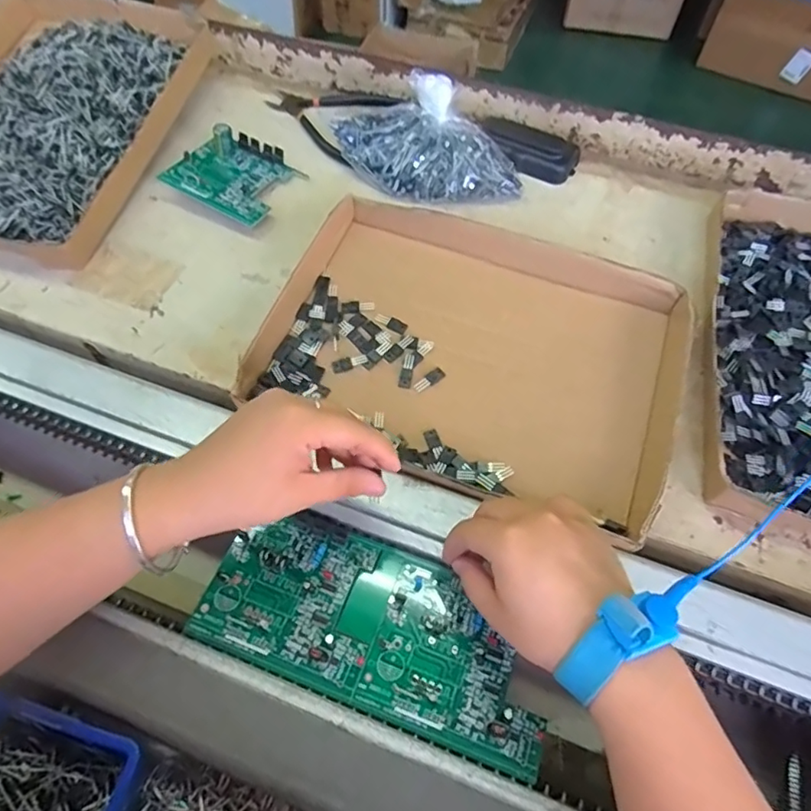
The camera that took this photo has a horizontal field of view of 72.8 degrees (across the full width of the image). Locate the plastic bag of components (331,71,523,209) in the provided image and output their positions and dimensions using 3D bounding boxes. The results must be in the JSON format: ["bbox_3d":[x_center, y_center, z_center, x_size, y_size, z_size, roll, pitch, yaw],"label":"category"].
[{"bbox_3d":[0.023,-0.254,0.533,0.185,0.078,0.082,5,53,0],"label":"plastic bag of components"}]

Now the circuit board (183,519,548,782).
[{"bbox_3d":[-0.017,0.138,0.342,0.214,0.007,0.096,21,55,11],"label":"circuit board"}]

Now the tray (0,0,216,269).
[{"bbox_3d":[-0.371,-0.297,0.565,0.257,0.033,0.315,16,70,10],"label":"tray"}]

